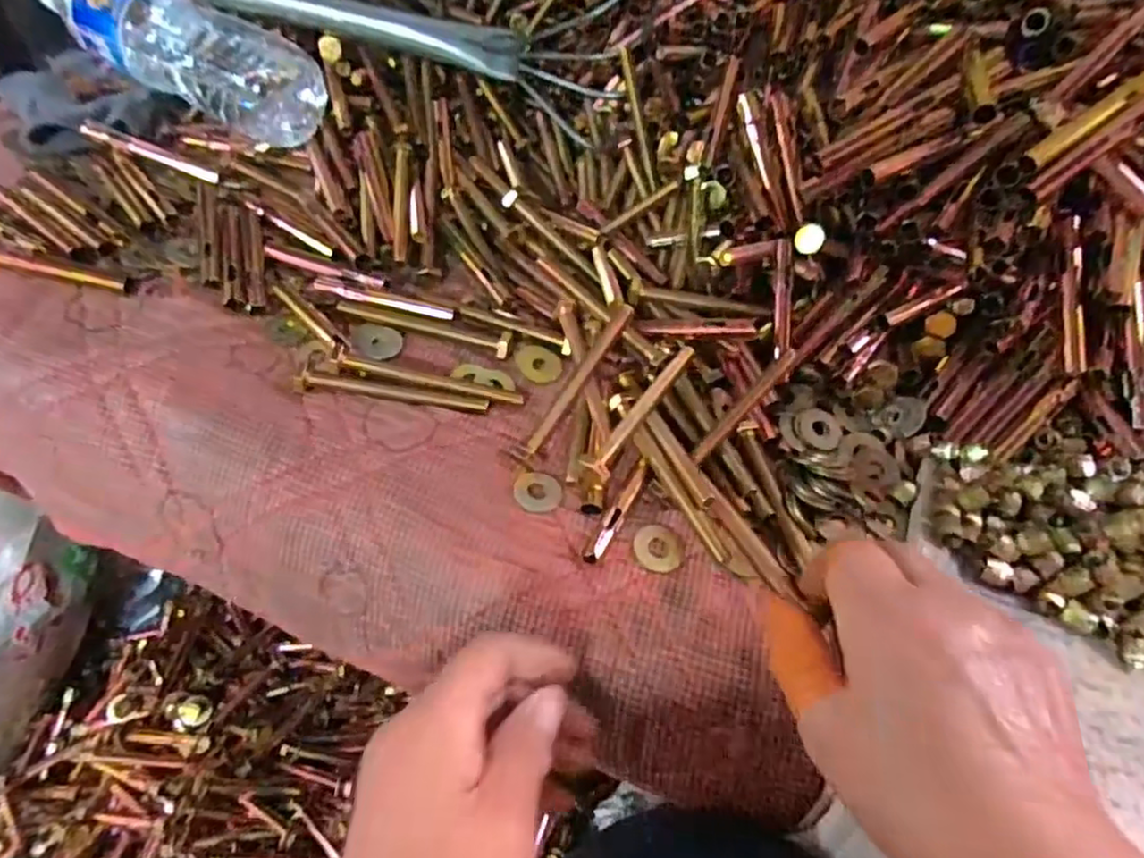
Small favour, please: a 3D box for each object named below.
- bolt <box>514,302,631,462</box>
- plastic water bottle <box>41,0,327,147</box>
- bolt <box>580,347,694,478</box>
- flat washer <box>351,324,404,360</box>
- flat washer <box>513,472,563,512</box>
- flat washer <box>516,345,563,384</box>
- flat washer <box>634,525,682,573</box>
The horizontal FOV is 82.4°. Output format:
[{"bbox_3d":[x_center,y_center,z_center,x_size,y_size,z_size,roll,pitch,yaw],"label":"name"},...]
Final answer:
[{"bbox_3d":[0.002,-0.027,0.355,0.012,0.009,0.103,30,76,17],"label":"bolt"},{"bbox_3d":[-0.265,-0.263,0.450,0.195,0.067,0.073,27,57,15],"label":"plastic water bottle"},{"bbox_3d":[0.039,-0.009,0.345,0.014,0.012,0.100,31,58,18],"label":"bolt"},{"bbox_3d":[-0.115,-0.052,0.385,0.029,0.004,0.034,3,43,-13],"label":"flat washer"},{"bbox_3d":[-0.017,0.032,0.336,0.024,0.004,0.024,2,54,-2],"label":"flat washer"},{"bbox_3d":[-0.020,-0.039,0.388,0.029,0.004,0.025,31,58,18],"label":"flat washer"},{"bbox_3d":[0.043,0.058,0.320,0.024,0.004,0.024,7,54,-10],"label":"flat washer"}]

